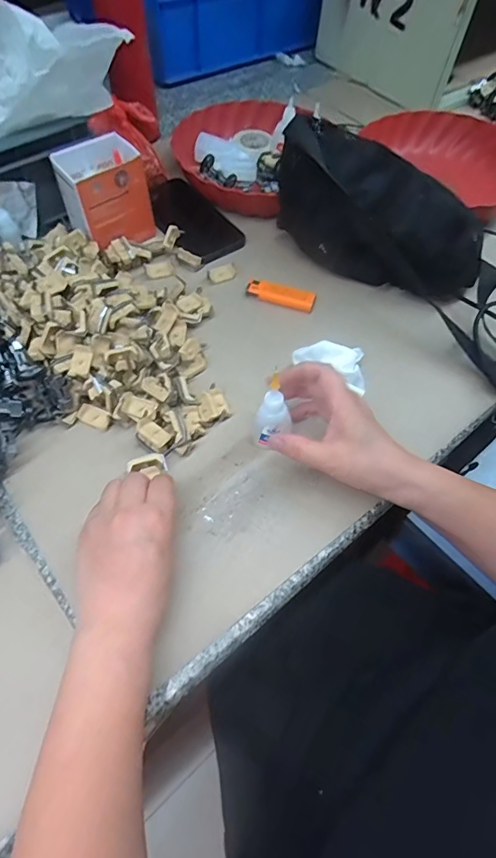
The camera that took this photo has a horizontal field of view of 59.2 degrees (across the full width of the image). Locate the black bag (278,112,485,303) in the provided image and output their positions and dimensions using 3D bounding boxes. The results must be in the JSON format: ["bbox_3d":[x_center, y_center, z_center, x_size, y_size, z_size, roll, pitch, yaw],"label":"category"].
[{"bbox_3d":[0.140,-0.257,0.511,0.231,0.117,0.129,31,63,16],"label":"black bag"}]

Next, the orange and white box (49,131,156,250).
[{"bbox_3d":[-0.170,-0.280,0.522,0.089,0.092,0.070,-32,65,-19],"label":"orange and white box"}]

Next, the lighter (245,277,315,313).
[{"bbox_3d":[0.038,-0.158,0.514,0.082,0.015,0.023,18,60,9],"label":"lighter"}]

